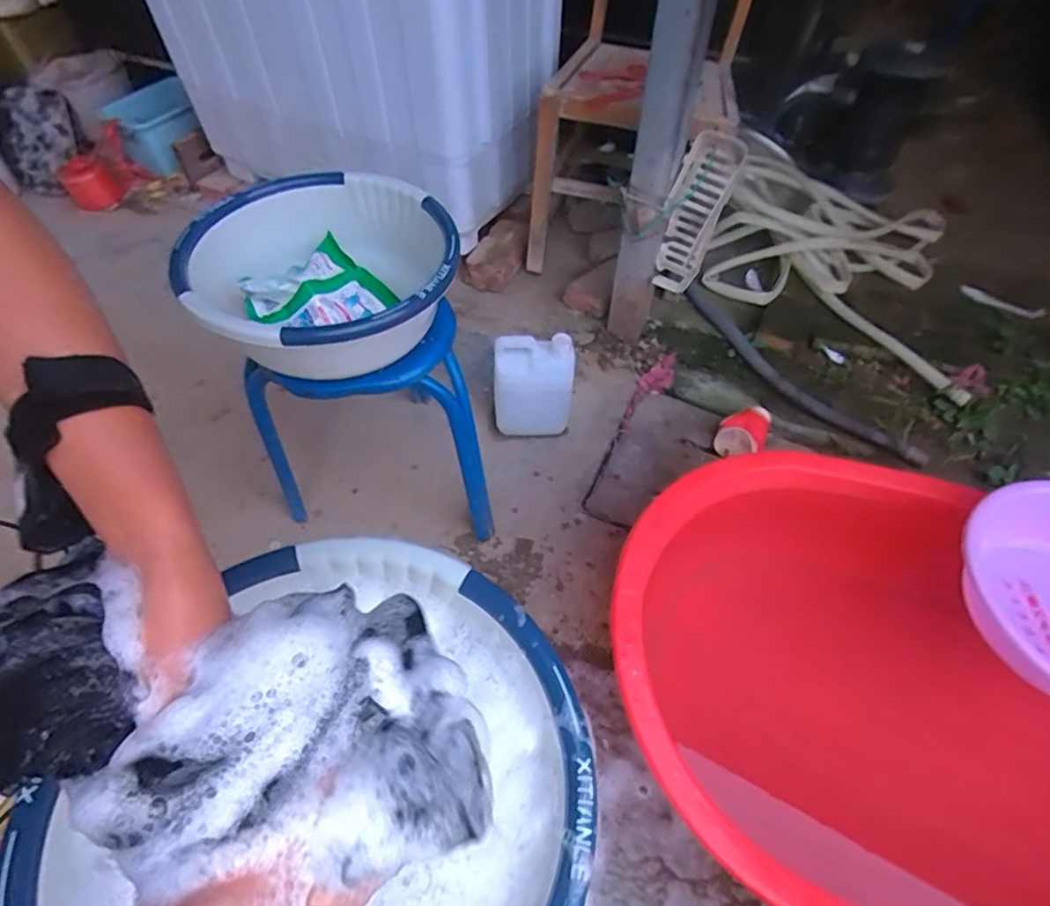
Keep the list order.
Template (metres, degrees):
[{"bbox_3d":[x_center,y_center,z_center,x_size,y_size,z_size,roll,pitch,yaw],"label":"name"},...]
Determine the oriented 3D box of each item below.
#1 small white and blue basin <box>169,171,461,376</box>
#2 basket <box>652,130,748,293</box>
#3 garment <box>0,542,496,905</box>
[{"bbox_3d":[-0.258,-0.221,0.777,0.330,0.132,0.321,0,53,0],"label":"small white and blue basin"},{"bbox_3d":[0.331,-0.467,1.151,0.105,0.295,0.084,24,32,15],"label":"basket"},{"bbox_3d":[-0.140,0.121,0.278,0.252,0.056,0.127,15,54,-8],"label":"garment"}]

